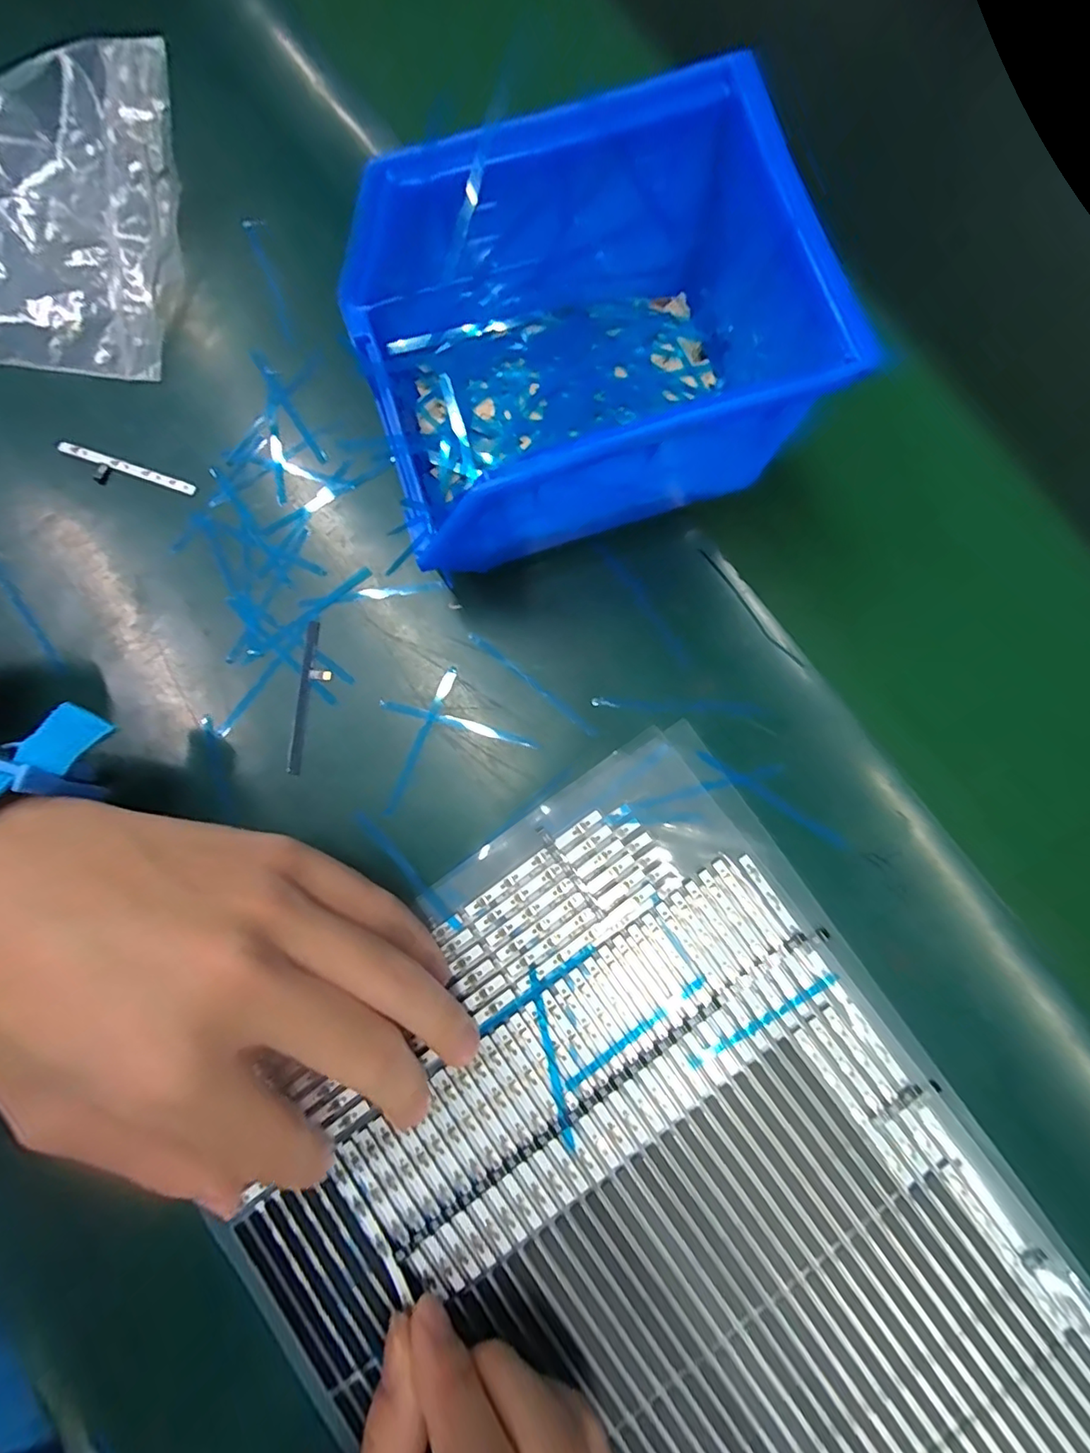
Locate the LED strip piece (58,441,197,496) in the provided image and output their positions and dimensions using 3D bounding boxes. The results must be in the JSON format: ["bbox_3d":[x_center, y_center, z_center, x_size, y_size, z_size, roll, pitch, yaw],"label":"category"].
[{"bbox_3d":[-0.172,-0.106,0.230,0.059,0.004,0.004,19,79,3],"label":"LED strip piece"}]

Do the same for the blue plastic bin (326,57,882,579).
[{"bbox_3d":[0.011,-0.123,0.196,0.138,0.080,0.108,-18,82,-1],"label":"blue plastic bin"}]

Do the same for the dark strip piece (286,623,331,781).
[{"bbox_3d":[-0.091,-0.011,0.216,0.011,0.004,0.059,6,82,-1],"label":"dark strip piece"}]

